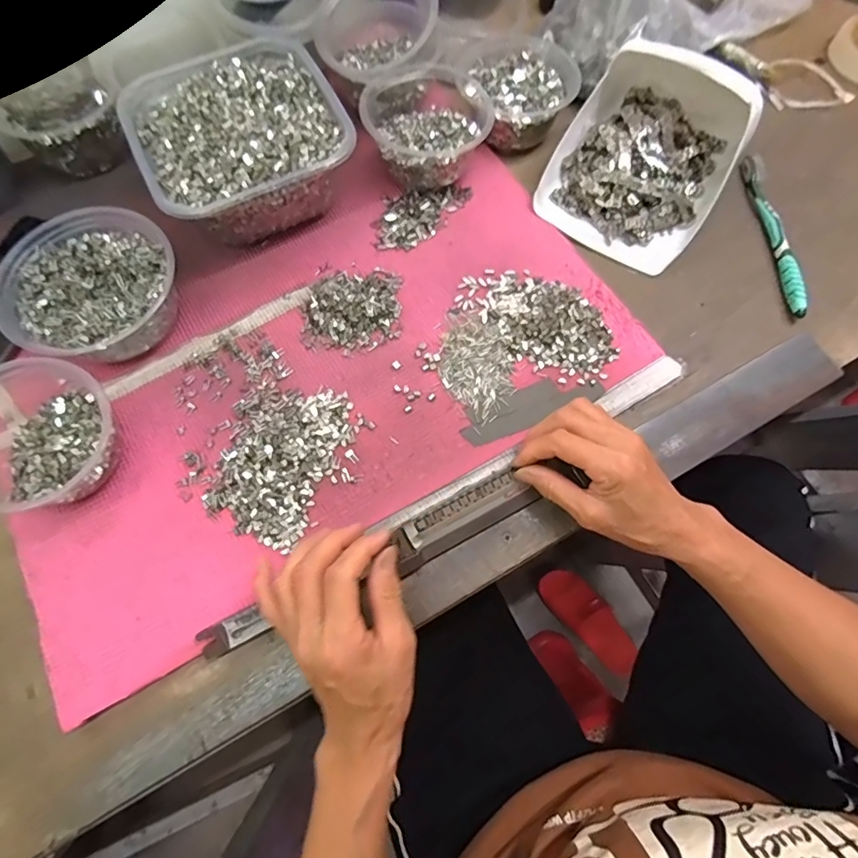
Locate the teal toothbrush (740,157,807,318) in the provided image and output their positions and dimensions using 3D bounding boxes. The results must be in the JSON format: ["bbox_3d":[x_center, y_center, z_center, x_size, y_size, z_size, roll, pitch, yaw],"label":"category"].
[{"bbox_3d":[0.326,-0.187,0.469,0.018,0.009,0.180,0,71,-1],"label":"teal toothbrush"}]

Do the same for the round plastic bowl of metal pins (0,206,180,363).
[{"bbox_3d":[-0.276,-0.113,0.419,0.132,0.057,0.128,0,71,-1],"label":"round plastic bowl of metal pins"}]

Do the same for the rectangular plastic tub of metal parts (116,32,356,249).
[{"bbox_3d":[-0.169,-0.259,0.458,0.170,0.080,0.174,-25,73,-9],"label":"rectangular plastic tub of metal parts"}]

